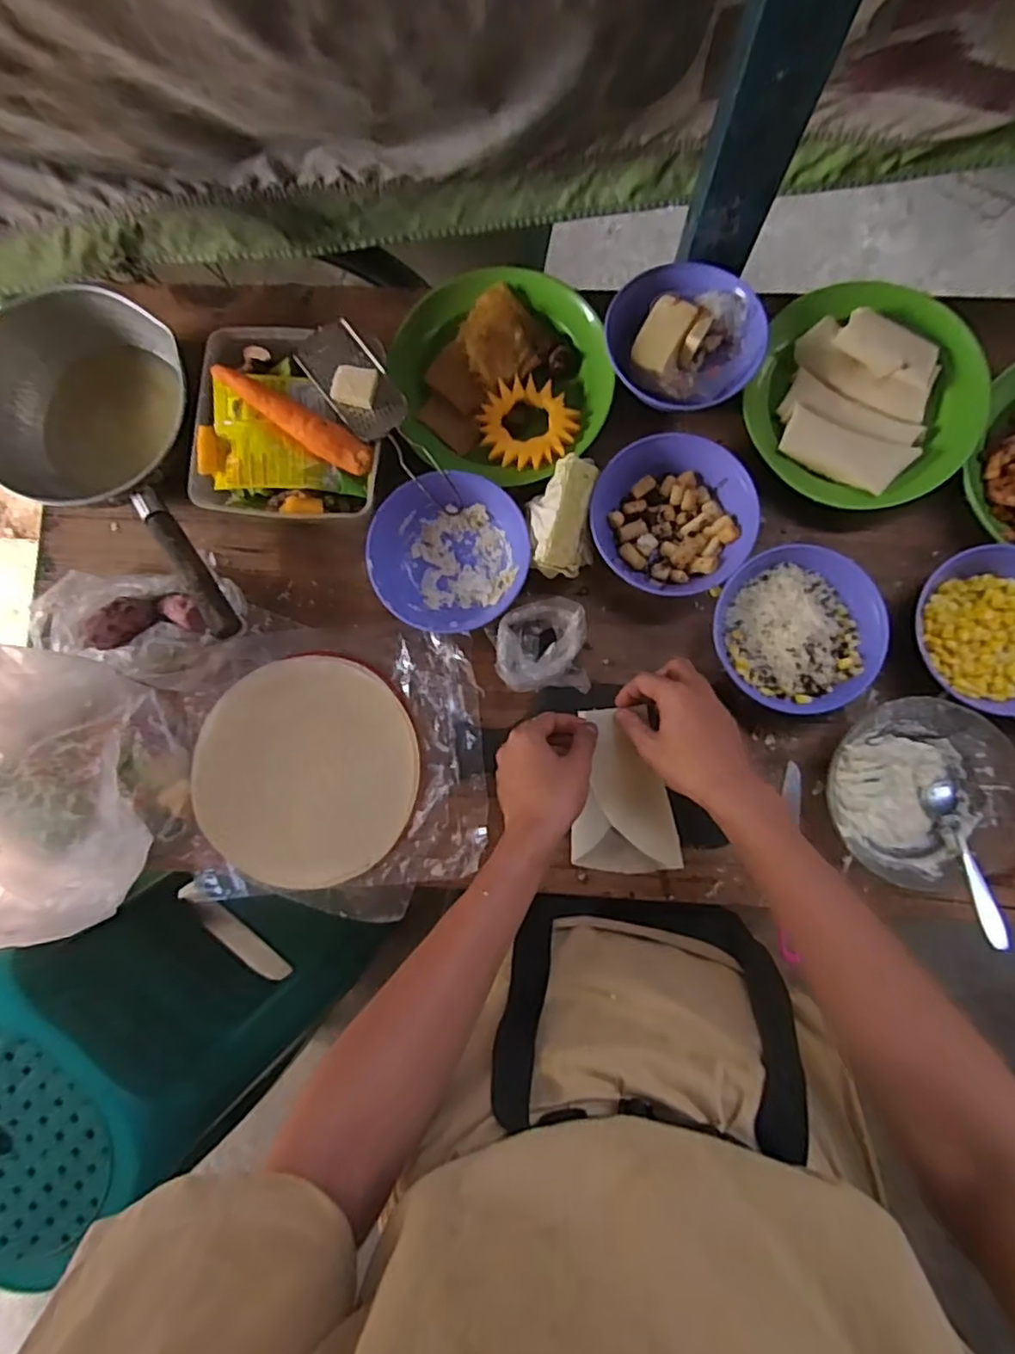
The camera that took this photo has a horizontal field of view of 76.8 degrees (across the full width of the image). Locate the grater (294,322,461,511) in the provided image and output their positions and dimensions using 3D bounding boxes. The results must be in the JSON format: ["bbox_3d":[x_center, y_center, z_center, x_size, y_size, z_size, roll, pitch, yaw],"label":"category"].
[{"bbox_3d":[-0.109,-0.227,0.559,0.057,0.020,0.203,-39,86,1],"label":"grater"}]

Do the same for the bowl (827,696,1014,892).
[{"bbox_3d":[0.358,0.099,0.560,0.159,0.057,0.153,0,88,3],"label":"bowl"}]

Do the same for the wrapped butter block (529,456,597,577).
[{"bbox_3d":[0.050,-0.145,0.581,0.056,0.047,0.104,2,88,3],"label":"wrapped butter block"}]

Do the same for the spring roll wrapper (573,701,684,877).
[{"bbox_3d":[0.106,0.107,0.589,0.093,0.023,0.151,-3,88,3],"label":"spring roll wrapper"}]

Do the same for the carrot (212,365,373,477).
[{"bbox_3d":[-0.185,-0.226,0.554,0.144,0.027,0.032,36,90,4],"label":"carrot"}]

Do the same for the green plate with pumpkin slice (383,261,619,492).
[{"bbox_3d":[-0.007,-0.289,0.607,0.193,0.043,0.205,0,88,3],"label":"green plate with pumpkin slice"}]

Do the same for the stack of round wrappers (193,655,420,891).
[{"bbox_3d":[-0.185,0.088,0.591,0.194,0.011,0.202,-3,88,3],"label":"stack of round wrappers"}]

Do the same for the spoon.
[{"bbox_3d":[0.389,0.155,0.542,0.028,0.018,0.138,-4,57,3],"label":"spoon"}]

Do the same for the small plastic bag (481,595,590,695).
[{"bbox_3d":[0.028,-0.027,0.580,0.086,0.039,0.078,-4,88,3],"label":"small plastic bag"}]

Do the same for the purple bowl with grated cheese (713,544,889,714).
[{"bbox_3d":[0.257,-0.044,0.575,0.141,0.037,0.137,0,88,3],"label":"purple bowl with grated cheese"}]

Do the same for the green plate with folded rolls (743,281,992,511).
[{"bbox_3d":[0.332,-0.258,0.598,0.199,0.037,0.202,0,88,3],"label":"green plate with folded rolls"}]

